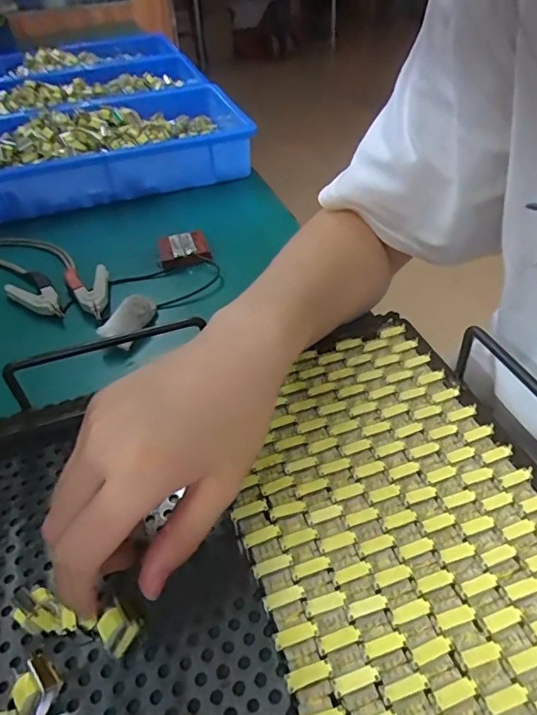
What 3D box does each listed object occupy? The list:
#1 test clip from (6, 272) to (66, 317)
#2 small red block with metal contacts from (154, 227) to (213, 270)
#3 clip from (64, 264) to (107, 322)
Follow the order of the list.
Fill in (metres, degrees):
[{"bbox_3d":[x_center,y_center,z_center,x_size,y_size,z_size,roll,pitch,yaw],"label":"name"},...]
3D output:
[{"bbox_3d":[-0.214,-0.057,0.459,0.038,0.014,0.088,-27,46,-23],"label":"test clip"},{"bbox_3d":[-0.085,-0.108,0.500,0.049,0.017,0.044,-15,43,-10],"label":"small red block with metal contacts"},{"bbox_3d":[-0.163,-0.062,0.455,0.036,0.012,0.083,-17,43,-13],"label":"clip"}]

